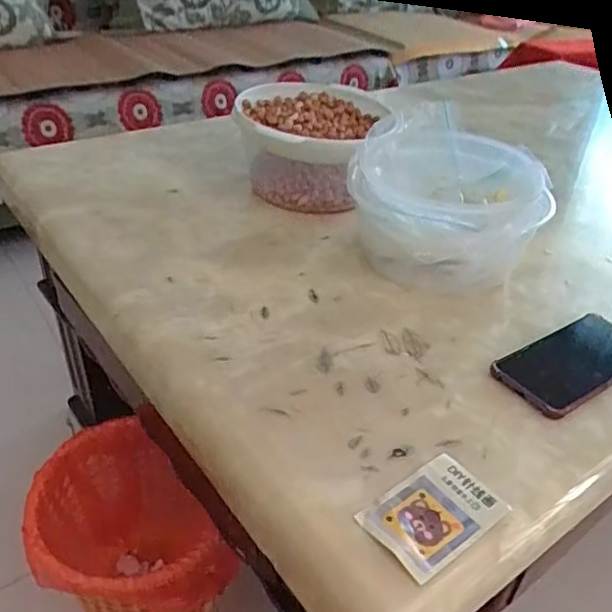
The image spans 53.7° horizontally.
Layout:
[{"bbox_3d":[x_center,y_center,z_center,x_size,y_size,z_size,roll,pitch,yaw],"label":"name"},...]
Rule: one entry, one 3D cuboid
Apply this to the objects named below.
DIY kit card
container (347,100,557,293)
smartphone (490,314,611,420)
[{"bbox_3d":[0.092,0.148,0.435,0.098,0.007,0.064,-23,42,-31],"label":"DIY kit card"},{"bbox_3d":[0.166,-0.128,0.718,0.215,0.136,0.205,8,35,7],"label":"container"},{"bbox_3d":[0.256,0.053,0.576,0.162,0.014,0.076,-19,40,-28],"label":"smartphone"}]

